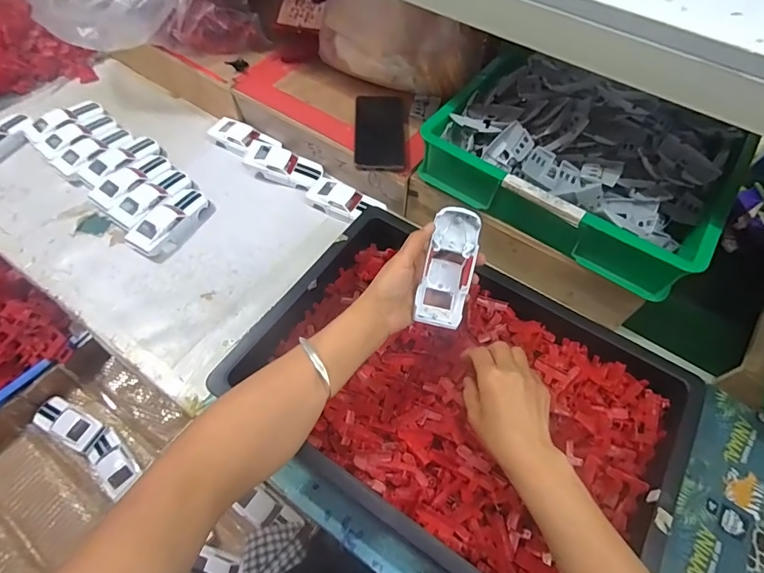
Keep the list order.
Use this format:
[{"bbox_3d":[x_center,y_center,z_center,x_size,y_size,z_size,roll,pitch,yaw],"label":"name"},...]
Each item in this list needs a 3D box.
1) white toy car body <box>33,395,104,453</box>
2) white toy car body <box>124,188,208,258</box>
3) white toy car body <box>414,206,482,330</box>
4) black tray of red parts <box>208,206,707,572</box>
[{"bbox_3d":[-0.530,0.231,0.729,0.130,0.030,0.049,24,60,13],"label":"white toy car body"},{"bbox_3d":[-0.326,-0.101,0.666,0.055,0.026,0.131,28,60,15],"label":"white toy car body"},{"bbox_3d":[0.075,-0.021,0.484,0.051,0.026,0.129,11,95,5],"label":"white toy car body"},{"bbox_3d":[0.086,0.121,0.505,0.449,0.089,0.327,29,61,16],"label":"black tray of red parts"}]

